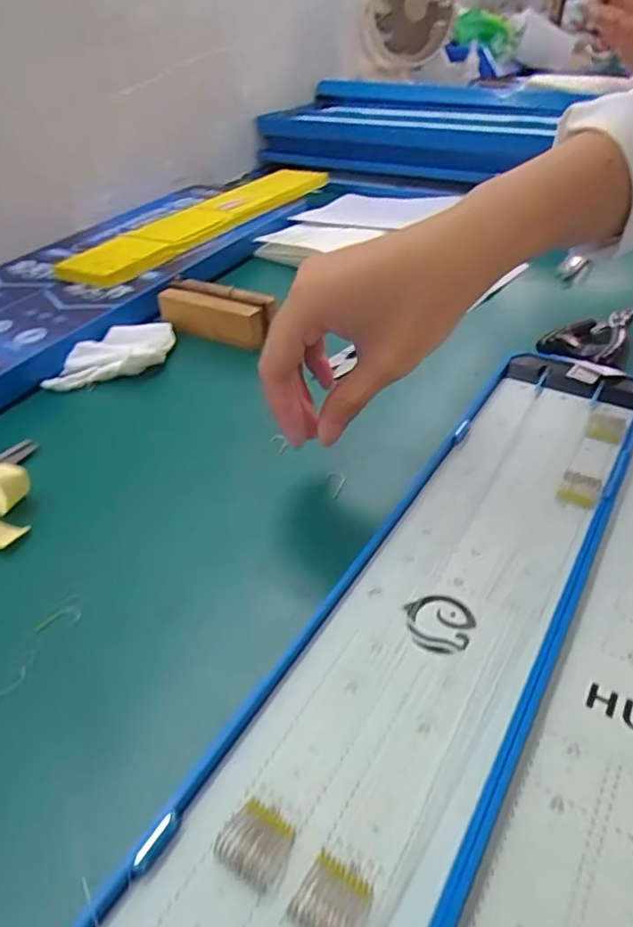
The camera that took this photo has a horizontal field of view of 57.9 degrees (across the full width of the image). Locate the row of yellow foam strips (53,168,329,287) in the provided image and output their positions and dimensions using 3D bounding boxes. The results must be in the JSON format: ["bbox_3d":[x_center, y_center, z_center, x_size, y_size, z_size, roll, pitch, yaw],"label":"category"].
[{"bbox_3d":[-0.107,-0.265,0.609,0.077,0.020,0.369,22,47,25],"label":"row of yellow foam strips"}]

